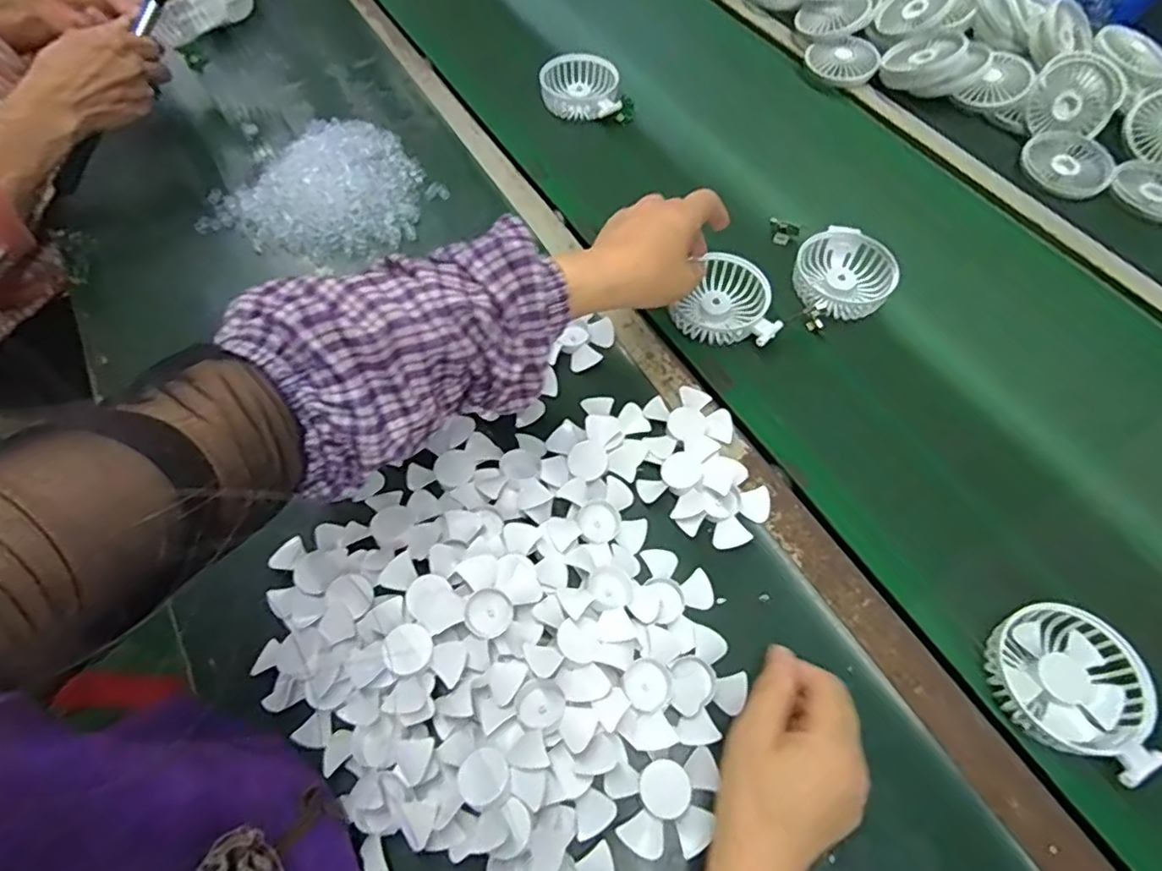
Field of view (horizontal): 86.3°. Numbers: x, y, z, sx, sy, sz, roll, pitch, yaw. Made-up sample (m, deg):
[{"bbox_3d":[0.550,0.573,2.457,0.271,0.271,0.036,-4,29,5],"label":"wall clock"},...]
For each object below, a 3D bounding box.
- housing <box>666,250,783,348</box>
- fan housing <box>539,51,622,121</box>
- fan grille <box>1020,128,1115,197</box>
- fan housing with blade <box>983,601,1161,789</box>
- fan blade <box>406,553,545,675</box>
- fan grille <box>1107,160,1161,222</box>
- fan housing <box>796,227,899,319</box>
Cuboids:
[{"bbox_3d":[0.142,-0.126,0.581,0.092,0.035,0.085,22,61,12],"label":"housing"},{"bbox_3d":[-0.002,-0.419,0.754,0.091,0.035,0.109,-4,59,-3],"label":"fan housing"},{"bbox_3d":[0.532,-0.298,0.677,0.088,0.021,0.082,0,59,-1],"label":"fan grille"},{"bbox_3d":[0.321,0.161,0.410,0.095,0.029,0.090,0,59,-1],"label":"fan housing with blade"},{"bbox_3d":[-0.068,0.118,0.417,0.085,0.019,0.068,-14,60,-9],"label":"fan blade"},{"bbox_3d":[0.617,-0.260,0.662,0.086,0.012,0.086,0,59,-1],"label":"fan grille"},{"bbox_3d":[0.253,-0.155,0.600,0.086,0.032,0.093,0,59,-1],"label":"fan housing"}]

